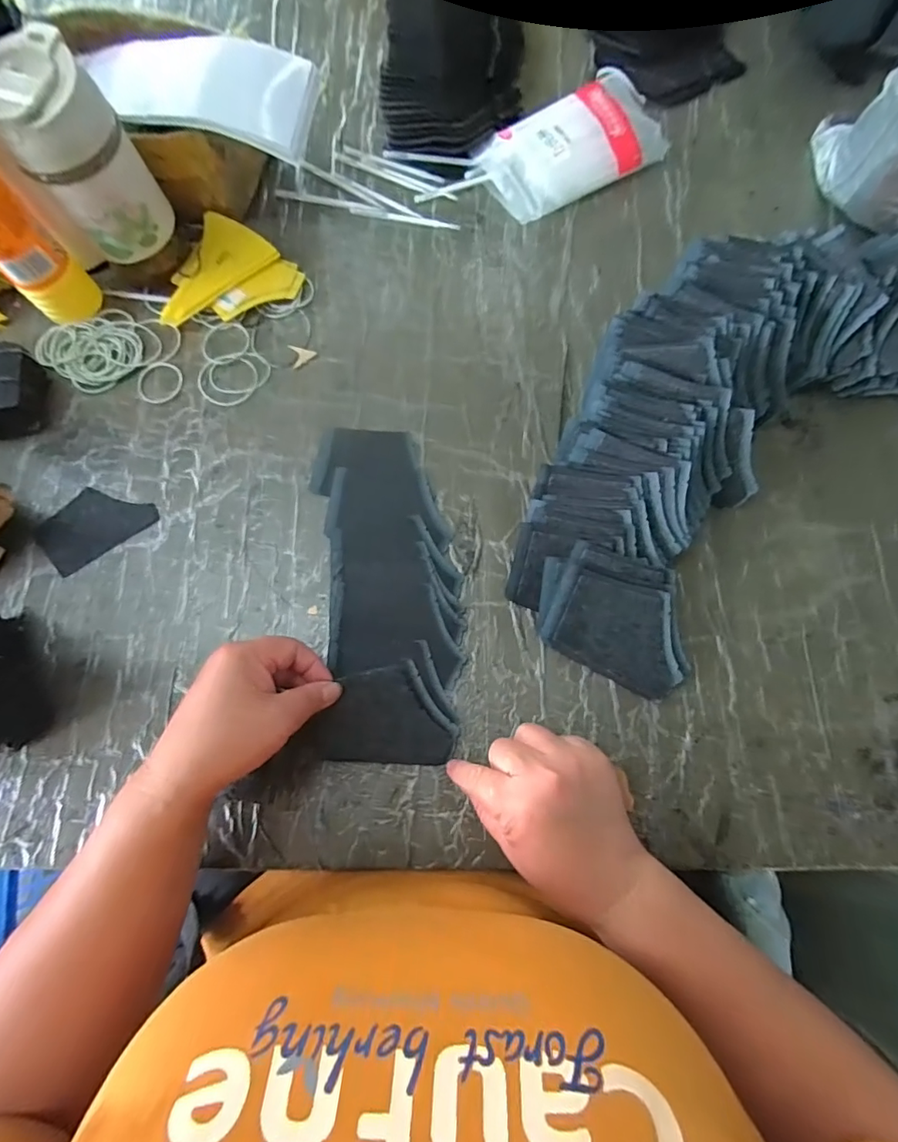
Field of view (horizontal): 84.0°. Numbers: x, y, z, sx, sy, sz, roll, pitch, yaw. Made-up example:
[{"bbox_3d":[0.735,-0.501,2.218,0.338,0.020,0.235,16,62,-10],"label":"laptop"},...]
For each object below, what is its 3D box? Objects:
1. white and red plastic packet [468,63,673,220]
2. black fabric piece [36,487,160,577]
[{"bbox_3d":[0.121,-0.420,0.494,0.183,0.041,0.104,-26,76,-5],"label":"white and red plastic packet"},{"bbox_3d":[-0.303,-0.042,0.429,0.091,0.006,0.060,-35,78,-8],"label":"black fabric piece"}]

